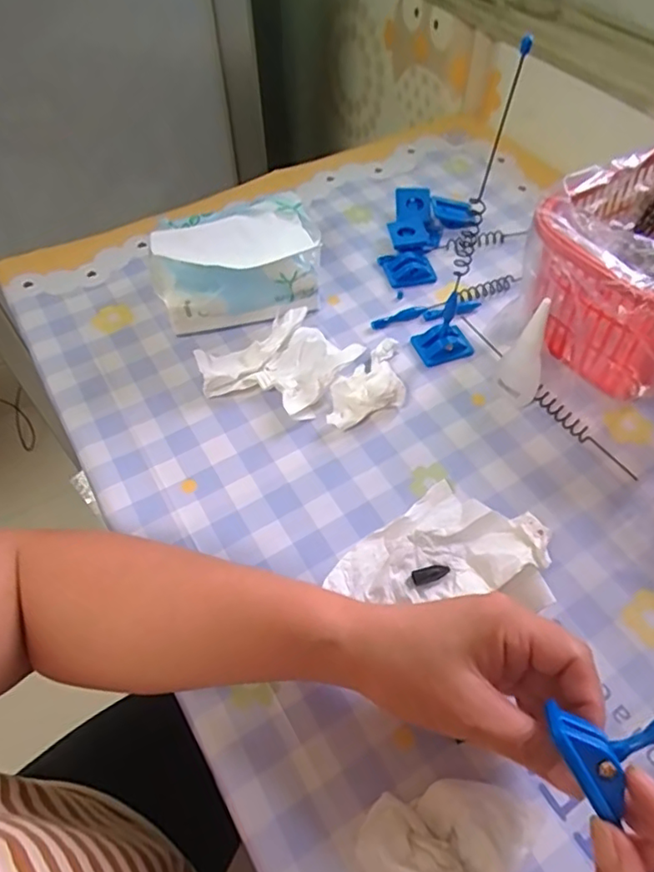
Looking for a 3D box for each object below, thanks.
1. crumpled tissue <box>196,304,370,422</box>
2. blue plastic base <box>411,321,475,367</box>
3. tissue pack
[{"bbox_3d":[-0.041,-0.056,0.461,0.101,0.031,0.094,-36,61,-22],"label":"crumpled tissue"},{"bbox_3d":[0.097,-0.080,0.483,0.044,0.024,0.032,-19,56,-12],"label":"blue plastic base"},{"bbox_3d":[-0.075,-0.148,0.493,0.142,0.086,0.086,-10,55,-6],"label":"tissue pack"}]

